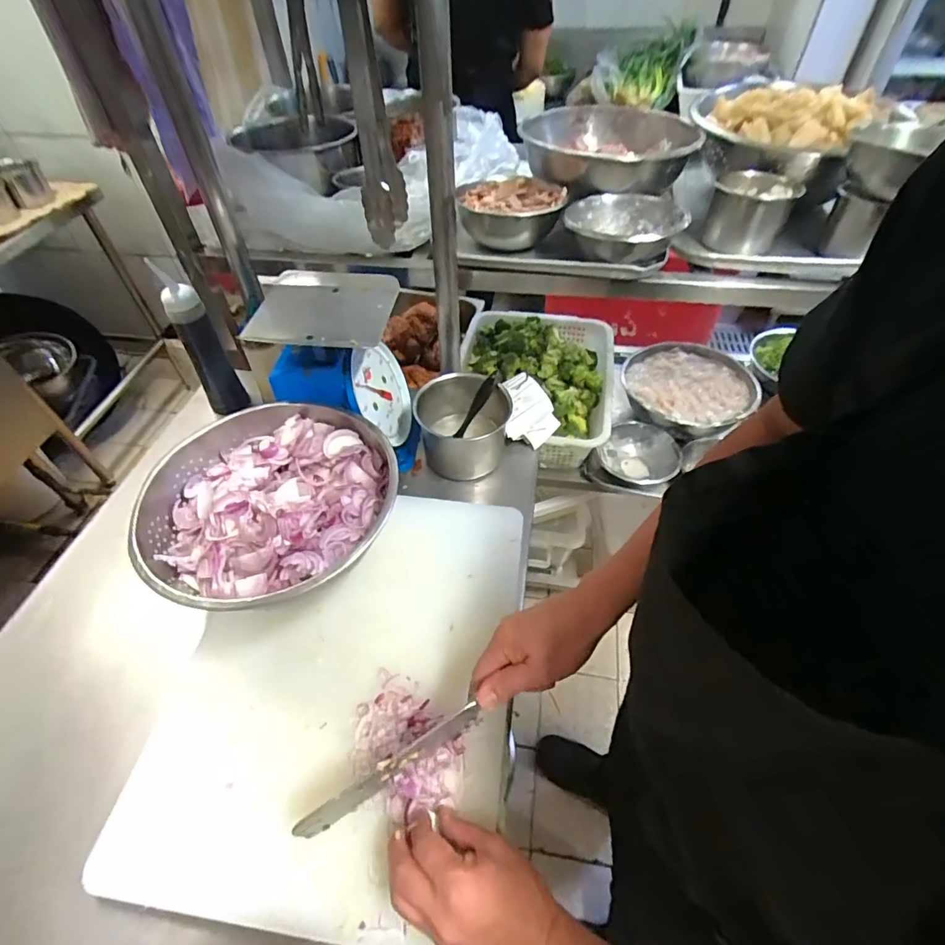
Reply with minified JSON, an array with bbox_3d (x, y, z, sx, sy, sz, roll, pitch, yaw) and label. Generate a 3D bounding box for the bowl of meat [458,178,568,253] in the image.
[{"bbox_3d":[0.056,-0.391,0.756,0.163,0.062,0.136,9,50,9],"label":"bowl of meat"}]

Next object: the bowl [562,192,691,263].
[{"bbox_3d":[0.215,-0.344,0.702,0.147,0.050,0.150,-1,50,1],"label":"bowl"}]

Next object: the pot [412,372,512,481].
[{"bbox_3d":[-0.015,-0.069,0.734,0.127,0.098,0.133,-1,50,1],"label":"pot"}]

